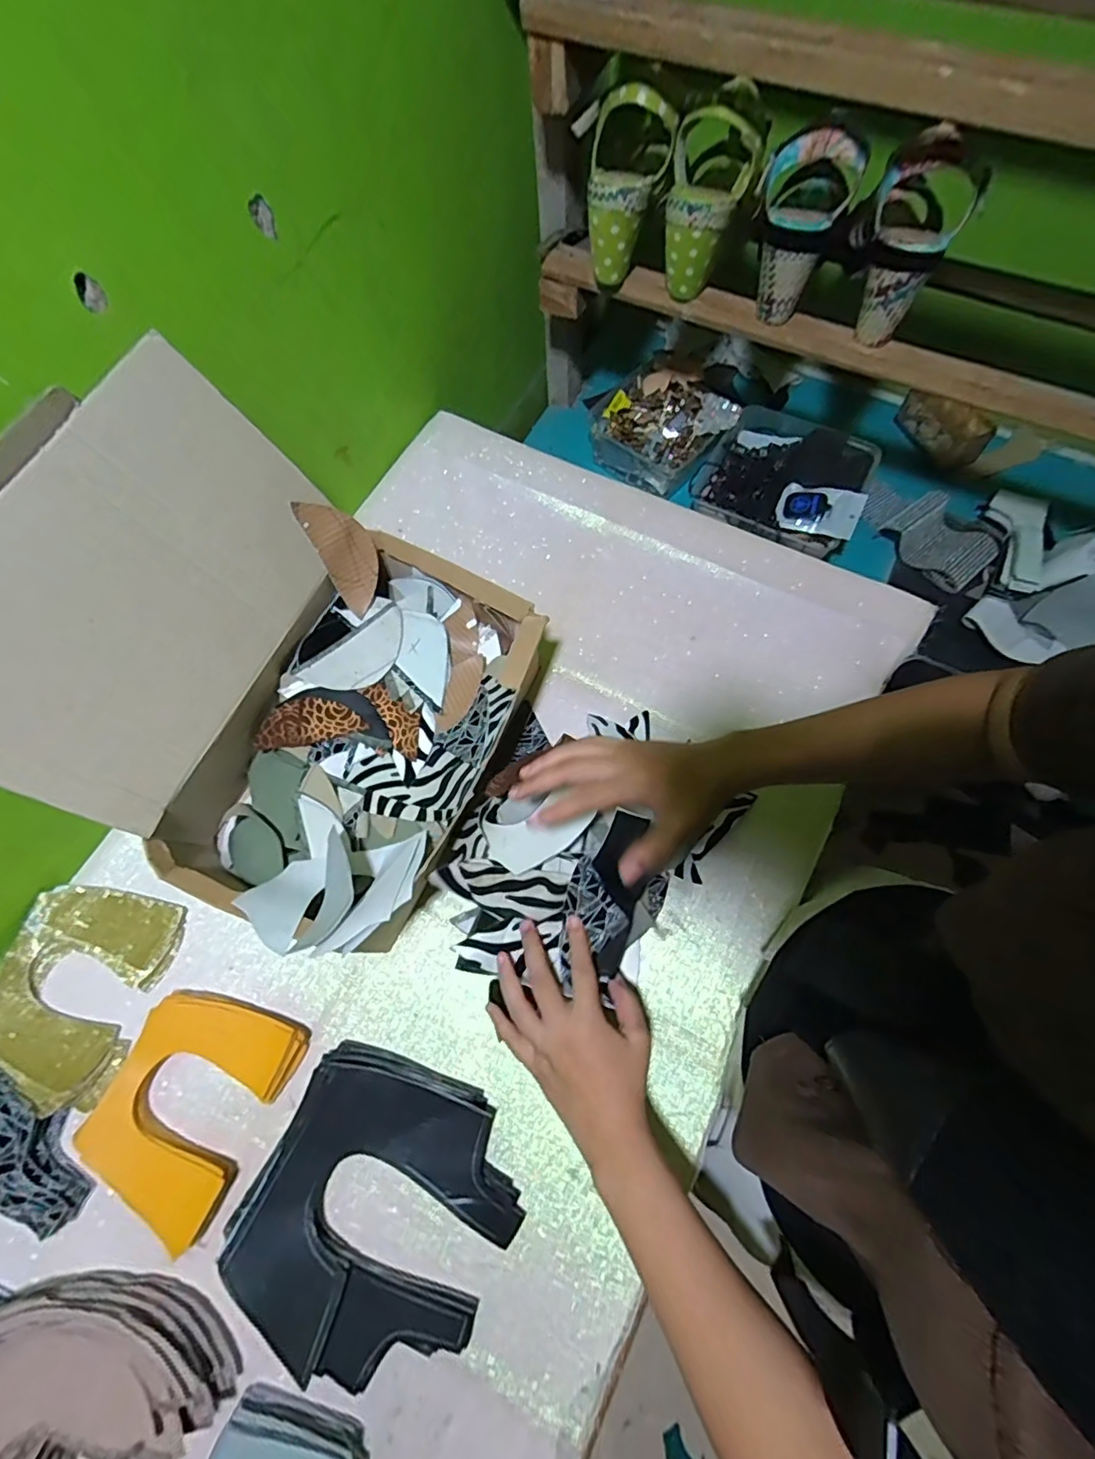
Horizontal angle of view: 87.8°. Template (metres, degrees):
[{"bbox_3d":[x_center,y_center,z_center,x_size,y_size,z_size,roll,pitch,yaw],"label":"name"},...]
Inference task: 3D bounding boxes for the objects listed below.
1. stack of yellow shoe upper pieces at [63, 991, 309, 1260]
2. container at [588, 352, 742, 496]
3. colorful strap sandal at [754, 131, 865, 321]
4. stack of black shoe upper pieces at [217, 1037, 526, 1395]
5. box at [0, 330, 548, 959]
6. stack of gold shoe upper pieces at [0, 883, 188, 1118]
[{"bbox_3d":[-0.288,0.298,0.458,0.124,0.033,0.151,22,73,9],"label":"stack of yellow shoe upper pieces"},{"bbox_3d":[0.159,-0.433,0.812,0.177,0.081,0.155,38,75,15],"label":"container"},{"bbox_3d":[0.233,-0.470,0.533,0.080,0.133,0.070,19,71,9],"label":"colorful strap sandal"},{"bbox_3d":[-0.127,0.364,0.431,0.188,0.039,0.189,26,74,10],"label":"stack of black shoe upper pieces"},{"bbox_3d":[-0.202,-0.037,0.452,0.314,0.261,0.333,26,74,10],"label":"box"},{"bbox_3d":[-0.414,0.220,0.494,0.136,0.025,0.160,16,72,7],"label":"stack of gold shoe upper pieces"}]

